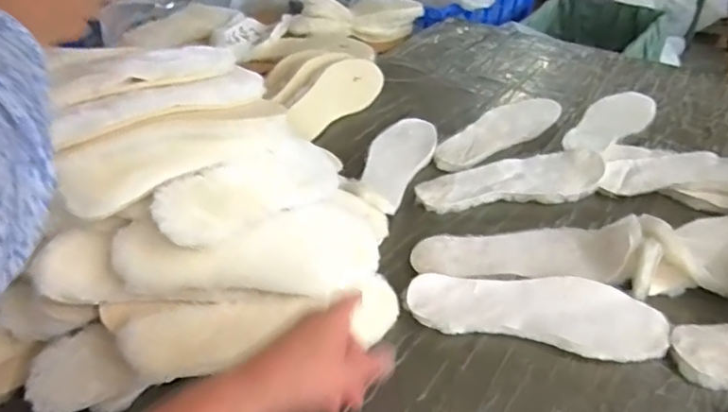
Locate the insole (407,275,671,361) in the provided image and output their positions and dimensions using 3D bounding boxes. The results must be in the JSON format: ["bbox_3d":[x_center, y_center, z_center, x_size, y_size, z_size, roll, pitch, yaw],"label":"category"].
[{"bbox_3d":[0.187,0.117,0.587,0.267,0.020,0.097,2,39,5],"label":"insole"}]

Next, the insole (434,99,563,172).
[{"bbox_3d":[0.220,-0.128,0.878,0.270,0.014,0.083,-26,45,-26],"label":"insole"}]

